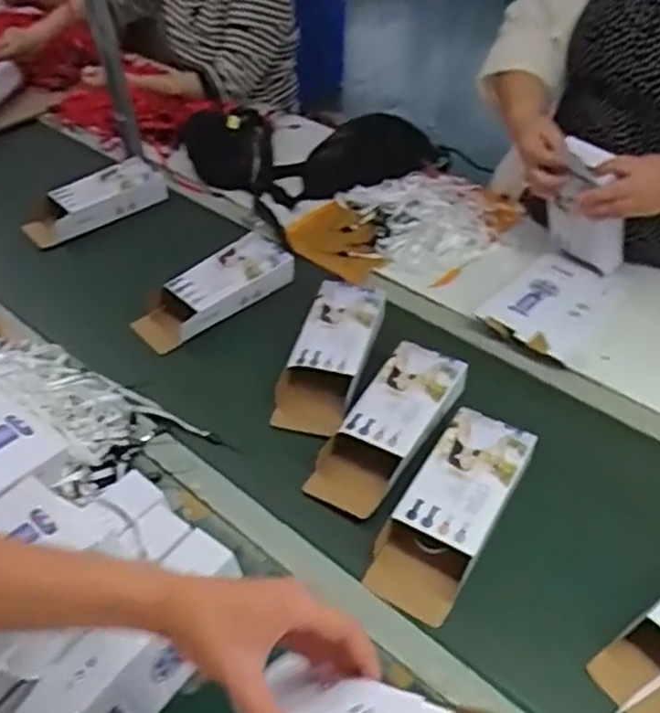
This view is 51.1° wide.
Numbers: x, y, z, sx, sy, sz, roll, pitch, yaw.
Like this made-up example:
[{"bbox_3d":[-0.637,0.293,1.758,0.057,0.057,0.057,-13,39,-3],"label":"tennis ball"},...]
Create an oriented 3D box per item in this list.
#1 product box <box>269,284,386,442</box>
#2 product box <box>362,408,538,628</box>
[{"bbox_3d":[0.007,-0.008,0.969,0.105,0.060,0.261,12,45,13],"label":"product box"},{"bbox_3d":[0.142,0.173,0.791,0.099,0.058,0.249,25,50,24],"label":"product box"}]

